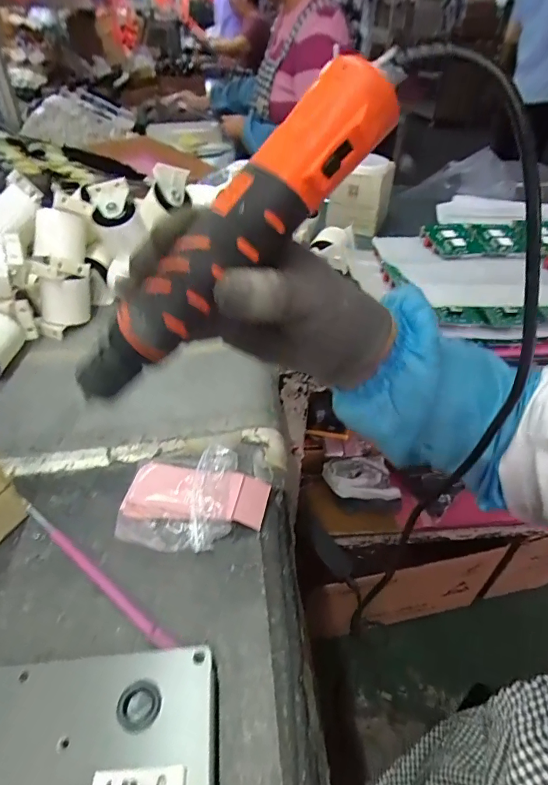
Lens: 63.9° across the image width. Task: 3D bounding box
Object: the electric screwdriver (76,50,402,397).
[{"bbox_3d":[-0.032,-0.075,0.237,0.218,0.035,0.041,-42,43,16],"label":"electric screwdriver"}]

